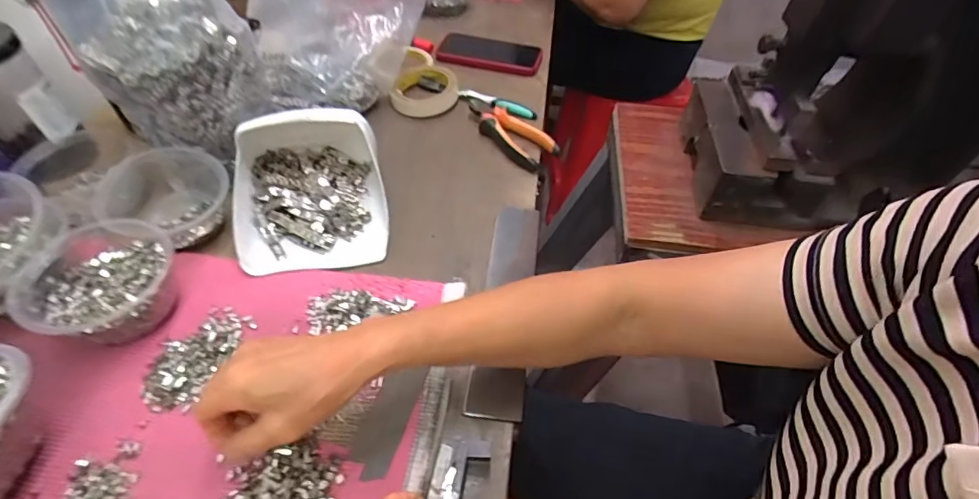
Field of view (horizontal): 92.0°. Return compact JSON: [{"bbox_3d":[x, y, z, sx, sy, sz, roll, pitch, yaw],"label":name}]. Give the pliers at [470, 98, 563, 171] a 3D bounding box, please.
[{"bbox_3d":[0.019,-0.166,0.638,0.056,0.019,0.165,-33,58,-26],"label":"pliers"}]

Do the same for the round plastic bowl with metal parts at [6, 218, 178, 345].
[{"bbox_3d":[-0.342,0.032,0.422,0.111,0.059,0.113,2,51,-2],"label":"round plastic bowl with metal parts"}]

